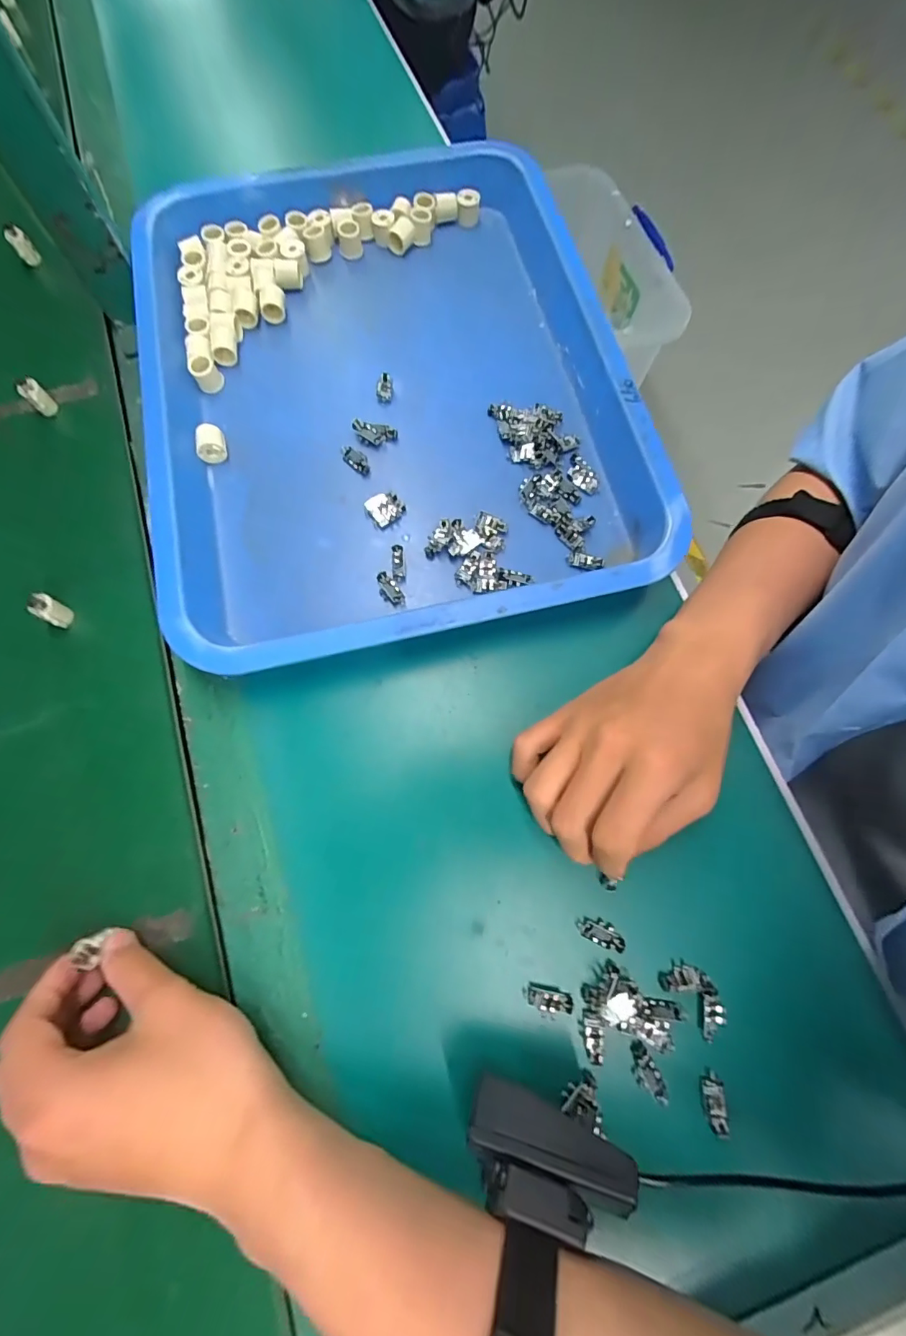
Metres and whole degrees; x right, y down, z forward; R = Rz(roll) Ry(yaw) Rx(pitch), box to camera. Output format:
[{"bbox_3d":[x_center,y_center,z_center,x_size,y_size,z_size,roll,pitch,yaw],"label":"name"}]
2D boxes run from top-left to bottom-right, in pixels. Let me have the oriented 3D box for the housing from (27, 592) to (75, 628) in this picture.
[{"bbox_3d":[-0.267,-0.038,0.321,0.013,0.025,0.014,27,75,8],"label":"housing"}]

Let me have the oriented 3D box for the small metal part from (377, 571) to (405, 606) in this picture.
[{"bbox_3d":[-0.044,-0.054,0.331,0.013,0.006,0.025,-38,77,-11],"label":"small metal part"}]

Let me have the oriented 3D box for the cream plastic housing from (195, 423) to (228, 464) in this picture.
[{"bbox_3d":[-0.179,-0.165,0.359,0.018,0.020,0.024,-12,73,-4],"label":"cream plastic housing"}]

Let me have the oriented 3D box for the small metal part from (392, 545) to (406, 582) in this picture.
[{"bbox_3d":[-0.038,-0.073,0.333,0.009,0.011,0.026,-8,73,-2],"label":"small metal part"}]

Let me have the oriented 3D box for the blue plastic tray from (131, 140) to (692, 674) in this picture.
[{"bbox_3d":[-0.052,-0.223,0.377,0.335,0.069,0.434,-13,74,-2],"label":"blue plastic tray"}]

